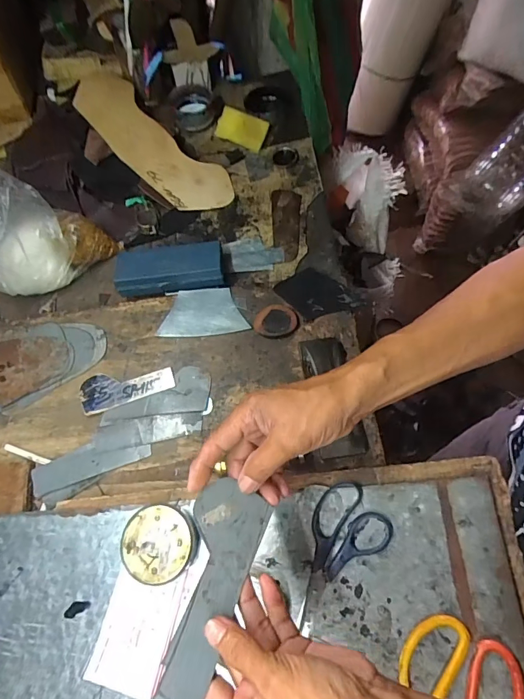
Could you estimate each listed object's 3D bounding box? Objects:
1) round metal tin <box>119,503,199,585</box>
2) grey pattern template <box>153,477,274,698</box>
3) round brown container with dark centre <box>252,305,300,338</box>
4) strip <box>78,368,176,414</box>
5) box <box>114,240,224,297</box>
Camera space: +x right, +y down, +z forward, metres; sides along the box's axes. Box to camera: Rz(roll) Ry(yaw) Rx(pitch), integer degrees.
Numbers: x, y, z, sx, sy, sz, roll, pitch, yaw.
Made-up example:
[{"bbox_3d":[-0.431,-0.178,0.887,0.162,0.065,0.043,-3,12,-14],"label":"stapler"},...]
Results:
[{"bbox_3d":[-0.108,0.208,0.448,0.080,0.030,0.073,-1,68,2],"label":"round metal tin"},{"bbox_3d":[-0.052,0.194,0.290,0.055,0.006,0.202,24,58,1],"label":"grey pattern template"},{"bbox_3d":[0.019,-0.038,0.558,0.059,0.015,0.047,-13,65,-3],"label":"round brown container with dark centre"},{"bbox_3d":[-0.181,0.046,0.554,0.124,0.004,0.050,-18,64,-1],"label":"strip"},{"bbox_3d":[-0.132,-0.118,0.603,0.155,0.035,0.069,-4,65,1],"label":"box"}]

